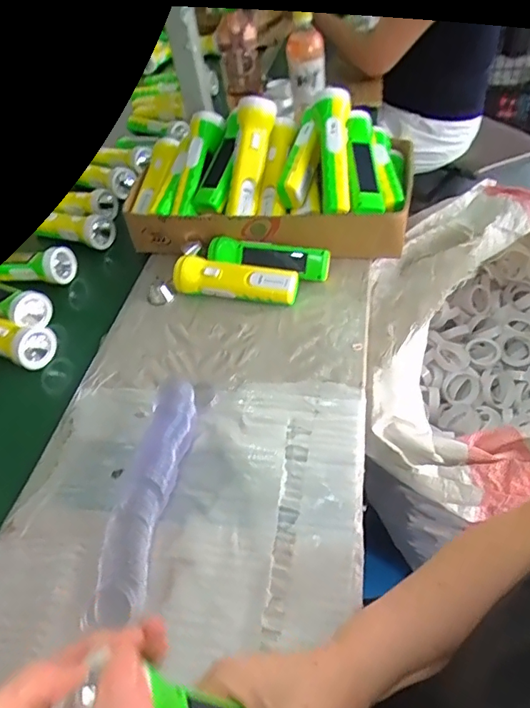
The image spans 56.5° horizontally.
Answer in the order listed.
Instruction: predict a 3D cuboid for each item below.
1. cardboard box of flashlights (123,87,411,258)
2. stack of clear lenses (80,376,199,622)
[{"bbox_3d":[-0.006,-0.224,0.629,0.363,0.164,0.140,1,47,11],"label":"cardboard box of flashlights"},{"bbox_3d":[-0.111,0.124,0.465,0.050,0.034,0.229,5,49,10],"label":"stack of clear lenses"}]

